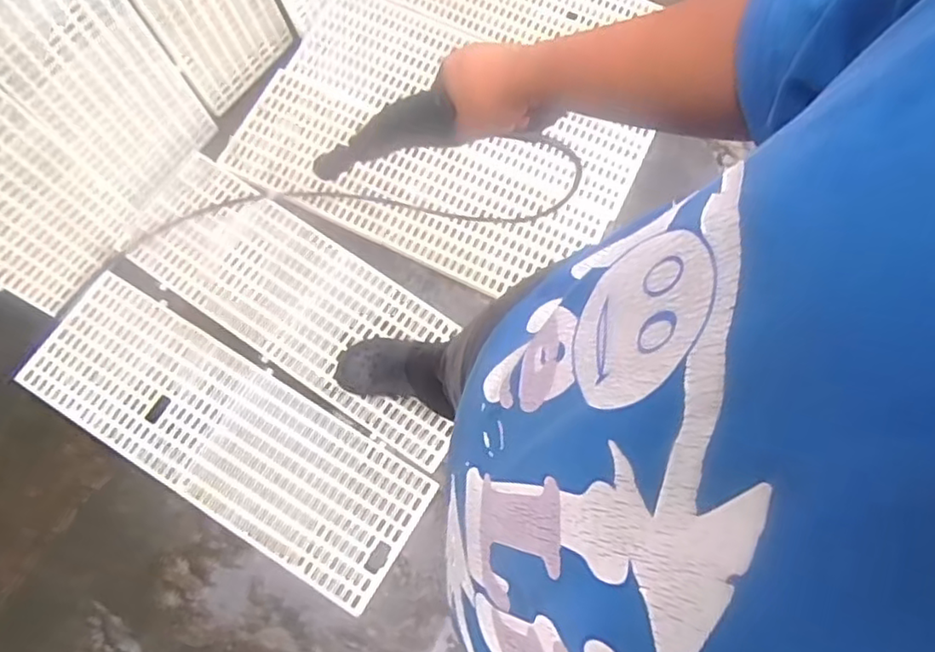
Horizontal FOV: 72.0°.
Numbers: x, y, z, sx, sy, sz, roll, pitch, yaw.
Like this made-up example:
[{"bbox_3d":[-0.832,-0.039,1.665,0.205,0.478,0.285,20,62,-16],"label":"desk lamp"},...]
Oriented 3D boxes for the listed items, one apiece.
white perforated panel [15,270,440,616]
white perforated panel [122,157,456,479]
[{"bbox_3d":[-0.519,0.213,1.353,0.895,0.033,0.301,31,75,7],"label":"white perforated panel"},{"bbox_3d":[-0.361,-0.059,1.435,0.862,0.030,0.301,33,75,7],"label":"white perforated panel"}]

